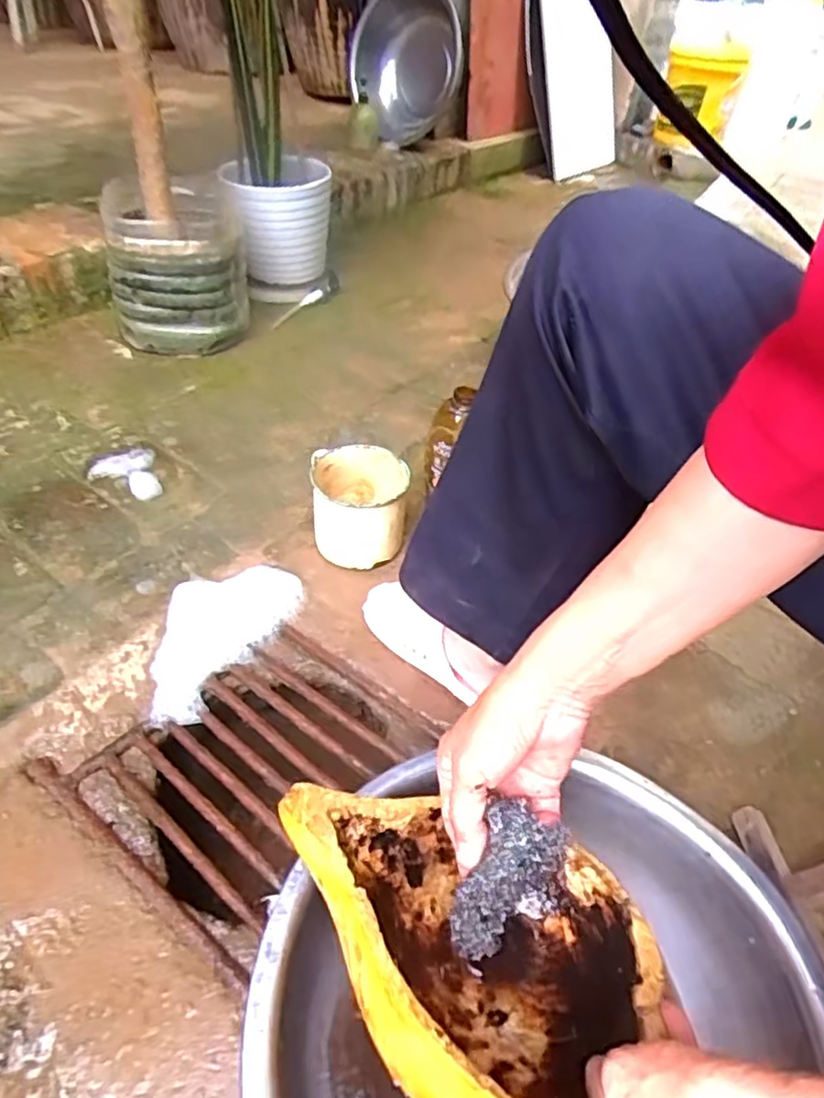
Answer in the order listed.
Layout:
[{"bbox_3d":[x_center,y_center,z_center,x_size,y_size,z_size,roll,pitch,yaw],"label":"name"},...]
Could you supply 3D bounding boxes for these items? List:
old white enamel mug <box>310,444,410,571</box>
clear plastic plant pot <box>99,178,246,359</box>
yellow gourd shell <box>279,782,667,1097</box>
[{"bbox_3d":[-0.065,-0.052,0.818,0.108,0.108,0.119,-3,45,-9],"label":"old white enamel mug"},{"bbox_3d":[-0.411,-0.495,1.169,0.221,0.222,0.237,-8,46,-14],"label":"clear plastic plant pot"},{"bbox_3d":[0.041,0.244,0.411,0.211,0.095,0.228,15,18,-43],"label":"yellow gourd shell"}]

